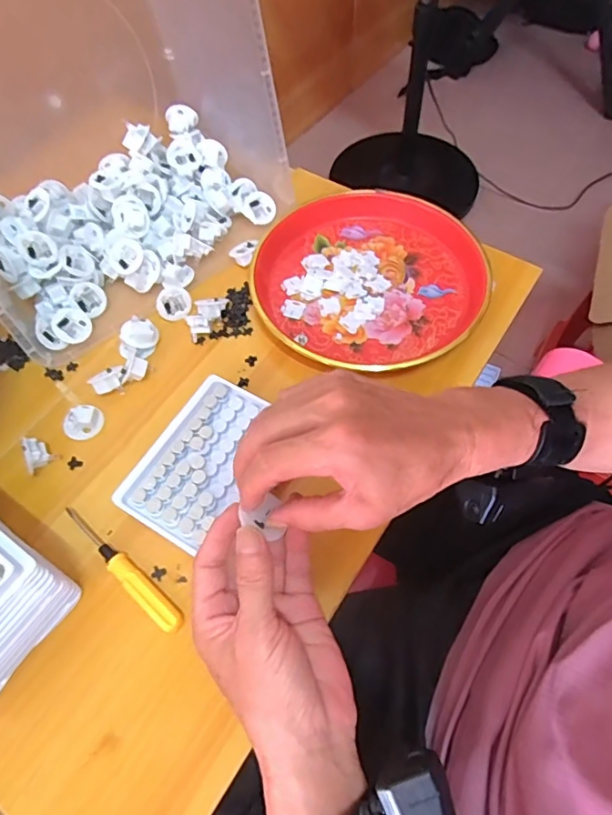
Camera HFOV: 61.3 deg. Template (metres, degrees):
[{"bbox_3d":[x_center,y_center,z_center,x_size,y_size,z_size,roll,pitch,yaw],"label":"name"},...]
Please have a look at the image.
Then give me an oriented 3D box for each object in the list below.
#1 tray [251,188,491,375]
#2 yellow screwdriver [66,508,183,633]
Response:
[{"bbox_3d":[0.058,-0.127,0.509,0.220,0.031,0.212,-1,61,1],"label":"tray"},{"bbox_3d":[-0.136,0.118,0.381,0.127,0.013,0.015,37,68,20],"label":"yellow screwdriver"}]

